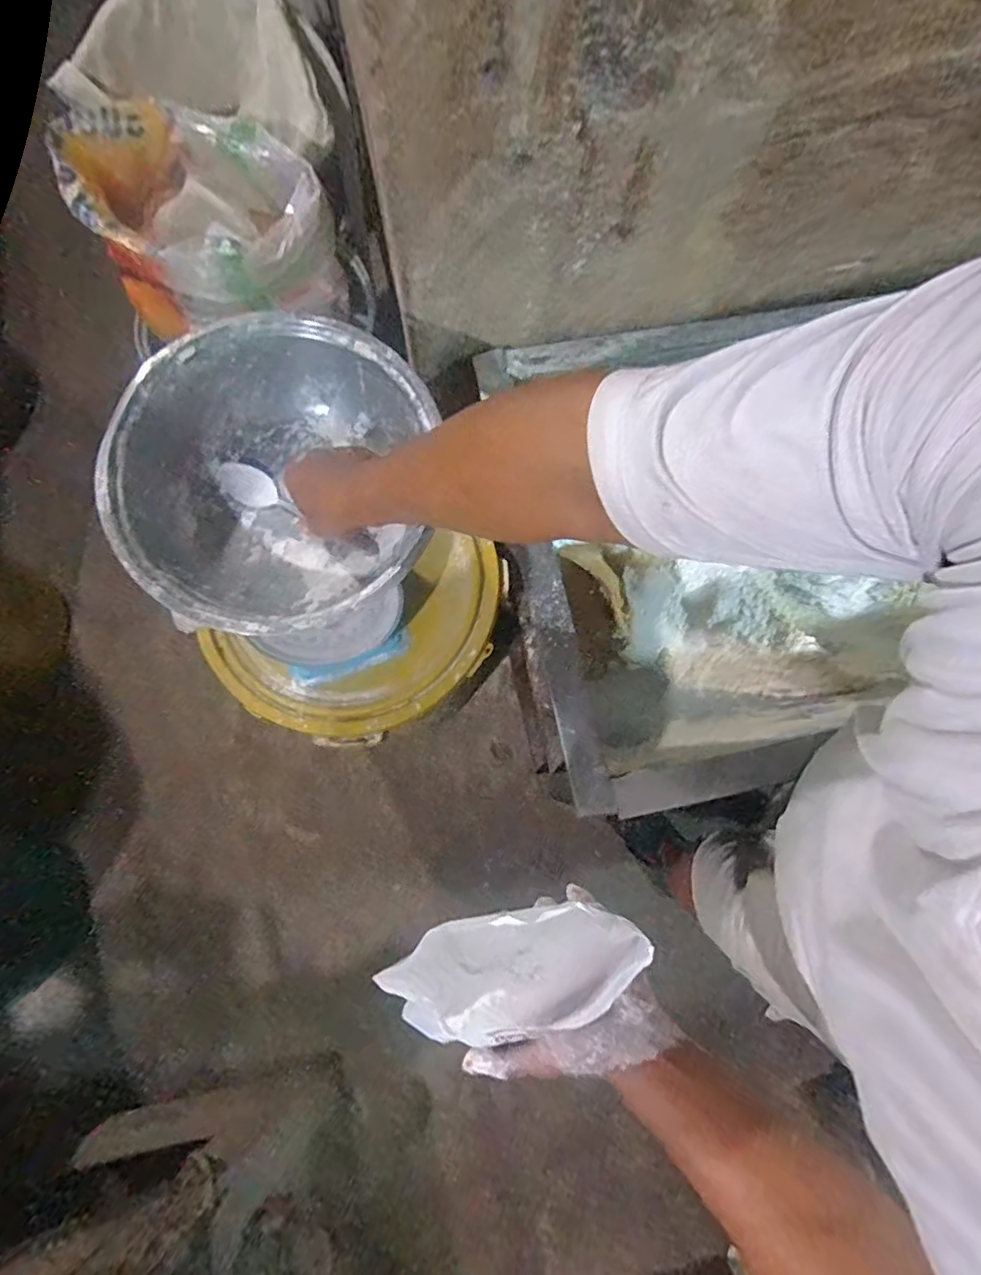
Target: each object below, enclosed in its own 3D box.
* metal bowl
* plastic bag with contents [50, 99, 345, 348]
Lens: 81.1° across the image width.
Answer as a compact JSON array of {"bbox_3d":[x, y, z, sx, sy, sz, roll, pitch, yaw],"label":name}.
[{"bbox_3d":[-0.196,-0.143,0.553,0.279,0.109,0.297,0,76,-1],"label":"metal bowl"},{"bbox_3d":[-0.375,-0.565,0.802,0.295,0.203,0.226,9,76,2],"label":"plastic bag with contents"}]

